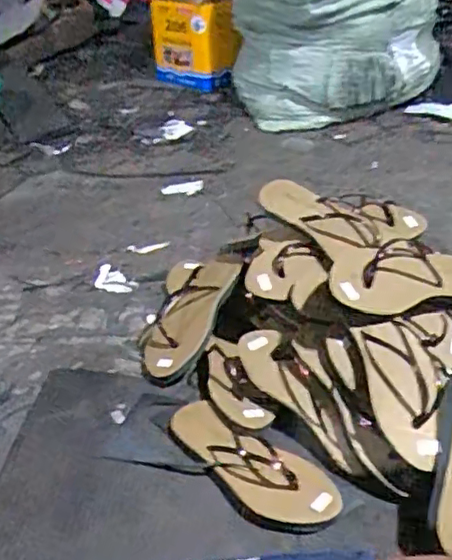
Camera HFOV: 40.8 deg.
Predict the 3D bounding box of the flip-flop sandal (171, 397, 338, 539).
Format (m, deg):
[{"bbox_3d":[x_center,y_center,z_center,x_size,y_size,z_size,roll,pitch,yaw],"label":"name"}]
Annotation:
[{"bbox_3d":[0.026,0.219,0.736,0.244,0.042,0.095,19,41,31],"label":"flip-flop sandal"}]

